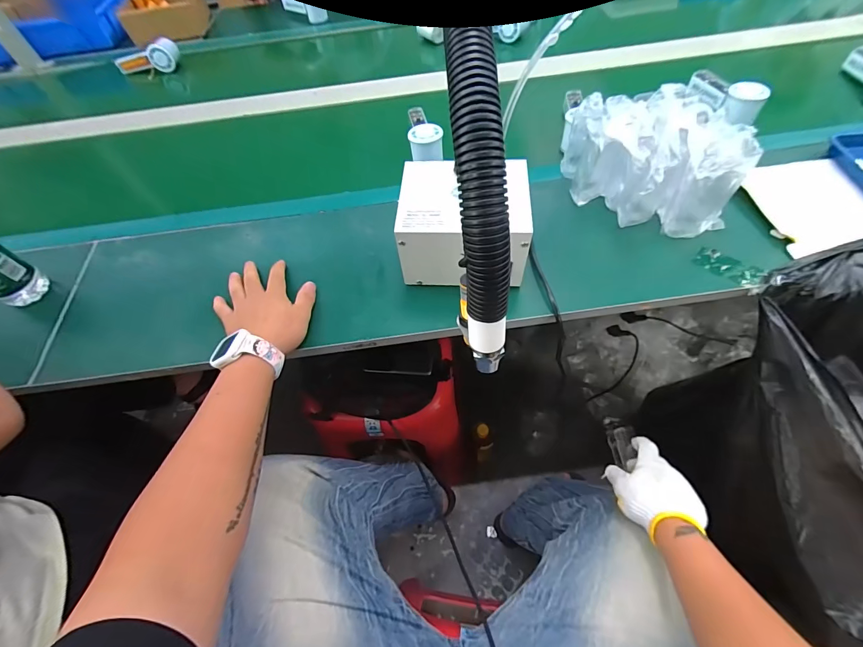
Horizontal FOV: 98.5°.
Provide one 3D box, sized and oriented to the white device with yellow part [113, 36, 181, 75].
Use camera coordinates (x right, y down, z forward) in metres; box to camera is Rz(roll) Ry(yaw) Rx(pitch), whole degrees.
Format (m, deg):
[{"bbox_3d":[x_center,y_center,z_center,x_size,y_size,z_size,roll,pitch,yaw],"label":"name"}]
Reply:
[{"bbox_3d":[-0.729,-0.686,0.963,0.153,0.057,0.067,-35,62,-16],"label":"white device with yellow part"}]

